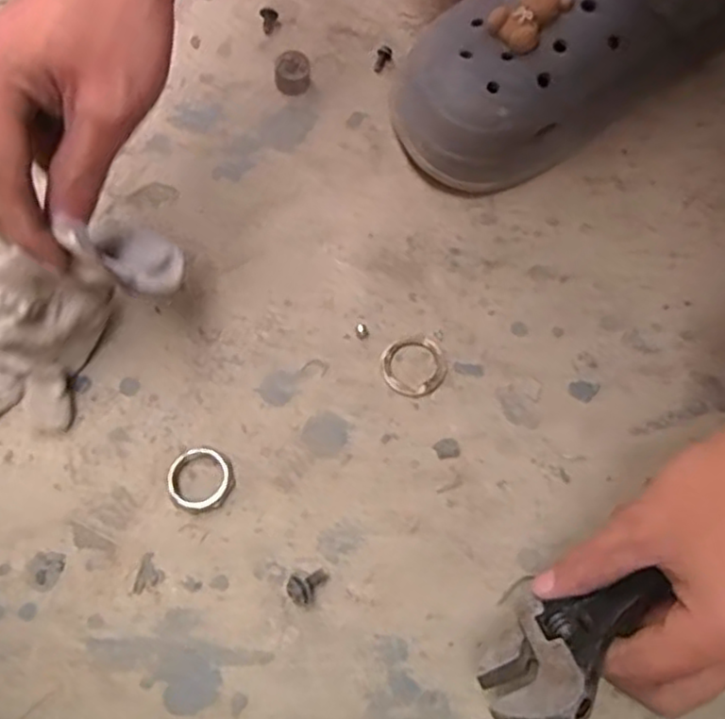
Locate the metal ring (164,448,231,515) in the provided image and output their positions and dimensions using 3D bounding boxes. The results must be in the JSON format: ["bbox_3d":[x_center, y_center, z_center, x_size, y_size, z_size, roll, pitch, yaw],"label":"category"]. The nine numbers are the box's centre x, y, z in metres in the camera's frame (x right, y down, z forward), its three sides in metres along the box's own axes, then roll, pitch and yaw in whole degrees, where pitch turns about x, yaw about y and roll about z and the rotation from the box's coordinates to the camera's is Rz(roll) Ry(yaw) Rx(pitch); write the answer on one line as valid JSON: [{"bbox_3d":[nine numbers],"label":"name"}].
[{"bbox_3d":[-0.082,0.059,0.356,0.033,0.009,0.031,0,66,1],"label":"metal ring"}]

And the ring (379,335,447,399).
[{"bbox_3d":[0.027,0.003,0.381,0.034,0.004,0.034,0,66,1],"label":"ring"}]

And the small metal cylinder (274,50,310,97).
[{"bbox_3d":[-0.044,-0.179,0.454,0.022,0.021,0.020,0,66,1],"label":"small metal cylinder"}]

